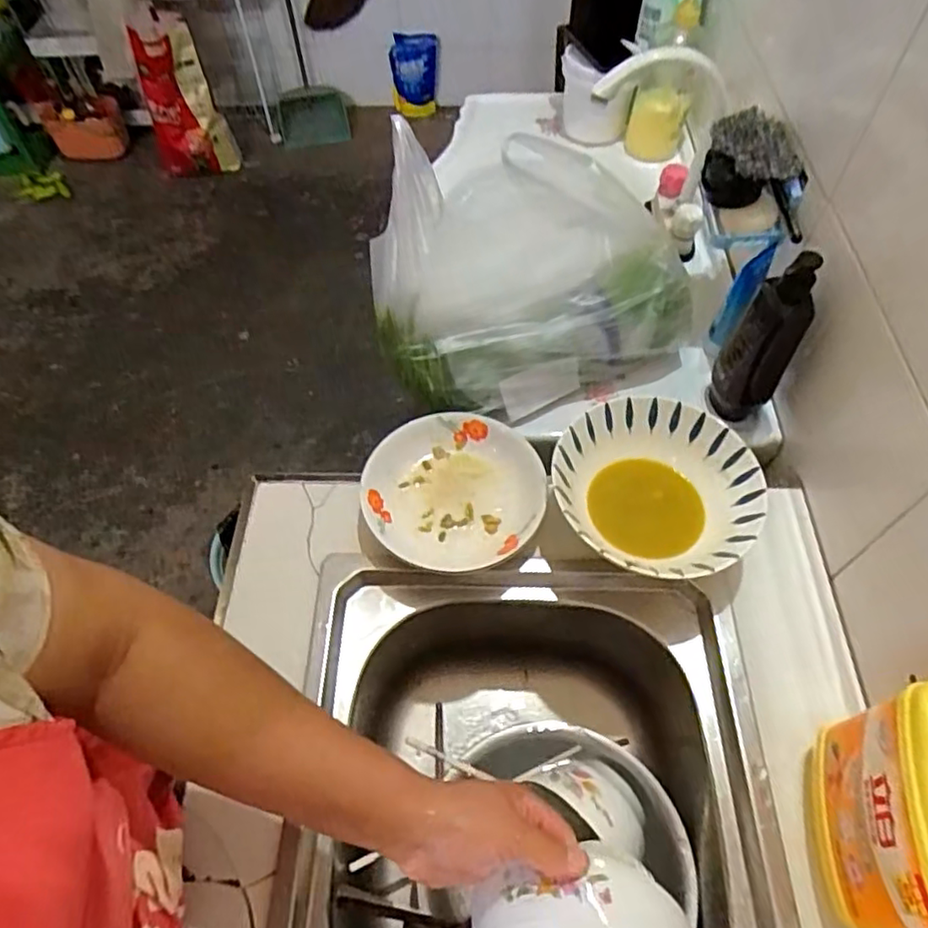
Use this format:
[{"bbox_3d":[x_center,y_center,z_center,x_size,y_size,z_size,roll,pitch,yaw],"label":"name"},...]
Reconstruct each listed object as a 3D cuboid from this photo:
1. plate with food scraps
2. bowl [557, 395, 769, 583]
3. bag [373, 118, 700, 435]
[{"bbox_3d":[-0.010,0.035,0.680,0.178,0.052,0.178,0,56,1],"label":"plate with food scraps"},{"bbox_3d":[0.187,0.035,0.657,0.189,0.090,0.181,0,56,1],"label":"bowl"},{"bbox_3d":[0.071,-0.211,0.738,0.349,0.236,0.205,-22,59,-13],"label":"bag"}]

